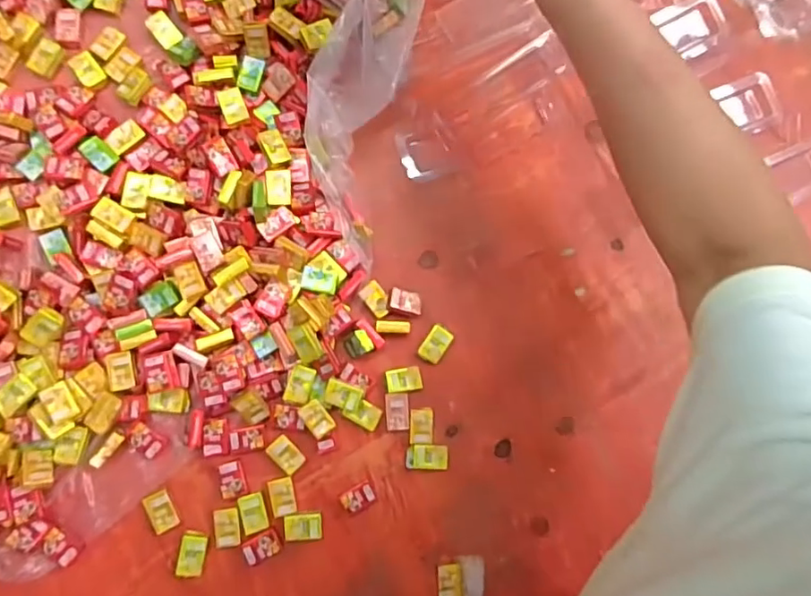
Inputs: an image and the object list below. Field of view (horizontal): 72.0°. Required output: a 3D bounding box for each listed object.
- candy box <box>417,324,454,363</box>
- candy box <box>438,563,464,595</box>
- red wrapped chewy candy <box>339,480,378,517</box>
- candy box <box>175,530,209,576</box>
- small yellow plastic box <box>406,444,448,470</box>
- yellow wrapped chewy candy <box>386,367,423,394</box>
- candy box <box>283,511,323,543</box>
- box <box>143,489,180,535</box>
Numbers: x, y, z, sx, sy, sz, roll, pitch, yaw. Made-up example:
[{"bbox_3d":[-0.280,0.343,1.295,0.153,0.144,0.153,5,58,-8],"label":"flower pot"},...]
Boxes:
[{"bbox_3d":[0.023,0.035,0.419,0.018,0.007,0.028,35,81,-4],"label":"candy box"},{"bbox_3d":[0.032,0.205,0.400,0.018,0.007,0.027,-3,85,-9],"label":"candy box"},{"bbox_3d":[-0.033,0.144,0.400,0.024,0.009,0.017,-27,89,-10],"label":"red wrapped chewy candy"},{"bbox_3d":[-0.146,0.175,0.381,0.016,0.008,0.028,10,83,-7],"label":"candy box"},{"bbox_3d":[0.016,0.117,0.409,0.029,0.009,0.018,2,84,-8],"label":"small yellow plastic box"},{"bbox_3d":[-0.001,0.061,0.415,0.026,0.004,0.018,-6,85,-9],"label":"yellow wrapped chewy candy"},{"bbox_3d":[-0.072,0.161,0.392,0.026,0.004,0.019,-2,85,-8],"label":"candy box"},{"bbox_3d":[-0.166,0.146,0.381,0.017,0.007,0.026,-24,88,-10],"label":"box"}]

